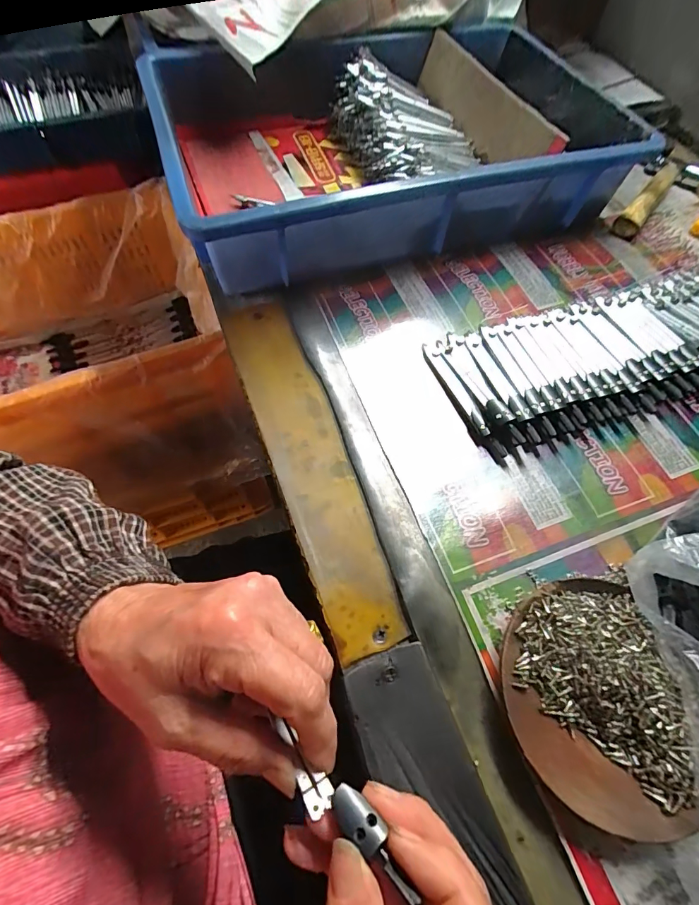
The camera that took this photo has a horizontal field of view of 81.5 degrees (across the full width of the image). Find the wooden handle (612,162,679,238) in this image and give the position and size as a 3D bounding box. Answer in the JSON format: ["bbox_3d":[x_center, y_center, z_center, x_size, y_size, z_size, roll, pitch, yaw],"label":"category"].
[{"bbox_3d":[0.322,-0.275,0.432,0.024,0.020,0.135,38,68,15],"label":"wooden handle"}]

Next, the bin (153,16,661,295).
[{"bbox_3d":[0.036,-0.326,0.418,0.405,0.086,0.310,-17,66,-10],"label":"bin"}]

